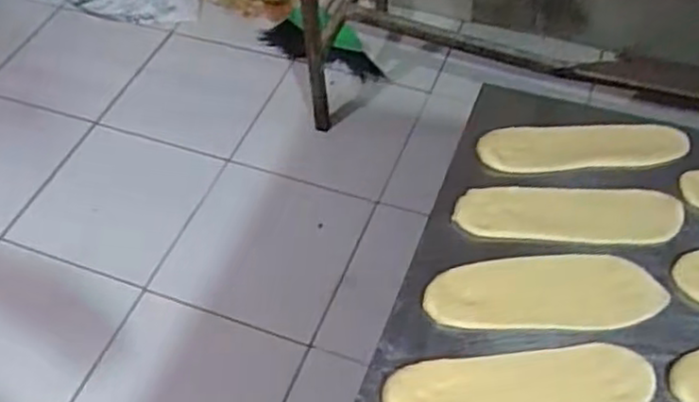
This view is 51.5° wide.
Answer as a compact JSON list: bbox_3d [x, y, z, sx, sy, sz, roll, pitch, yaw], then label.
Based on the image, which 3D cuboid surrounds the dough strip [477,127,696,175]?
[{"bbox_3d":[0.228,-0.056,0.720,0.199,0.014,0.057,-3,51,2],"label":"dough strip"}]

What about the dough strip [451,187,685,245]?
[{"bbox_3d":[0.202,0.011,0.672,0.202,0.010,0.058,2,51,5],"label":"dough strip"}]

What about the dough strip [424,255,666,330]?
[{"bbox_3d":[0.167,0.076,0.623,0.198,0.009,0.069,0,51,4],"label":"dough strip"}]

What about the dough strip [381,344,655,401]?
[{"bbox_3d":[0.133,0.148,0.570,0.208,0.010,0.062,-6,51,-1],"label":"dough strip"}]

